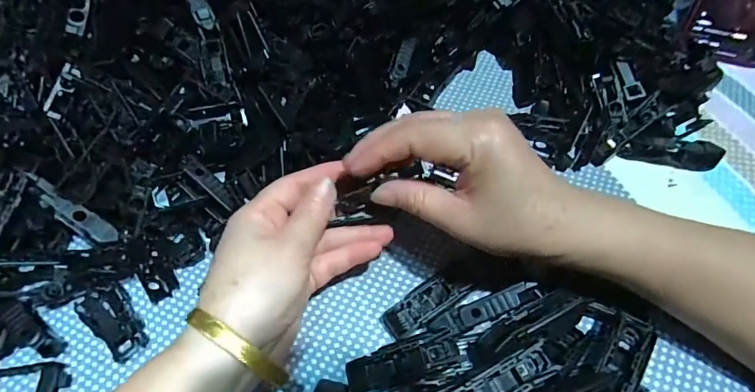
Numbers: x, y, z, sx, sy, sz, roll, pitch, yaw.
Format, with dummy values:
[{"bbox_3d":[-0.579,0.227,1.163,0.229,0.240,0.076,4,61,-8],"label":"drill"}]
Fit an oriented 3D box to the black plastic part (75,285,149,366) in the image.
[{"bbox_3d":[-0.161,0.076,0.258,0.022,0.014,0.048,-40,66,-19],"label":"black plastic part"}]

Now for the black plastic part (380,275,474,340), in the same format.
[{"bbox_3d":[0.030,0.067,0.261,0.055,0.007,0.021,-31,63,-2],"label":"black plastic part"}]

